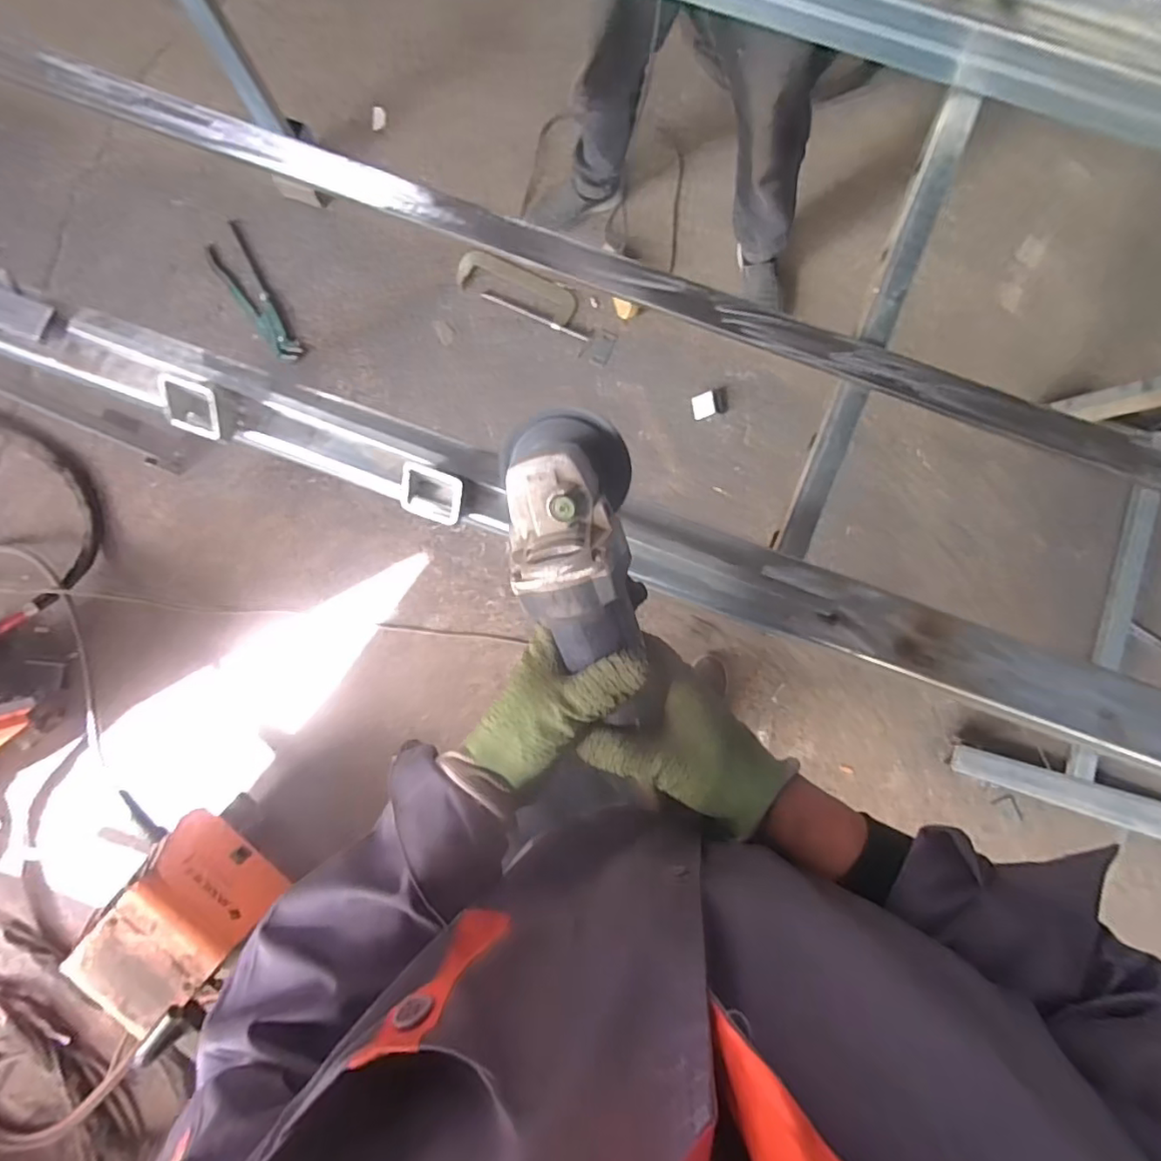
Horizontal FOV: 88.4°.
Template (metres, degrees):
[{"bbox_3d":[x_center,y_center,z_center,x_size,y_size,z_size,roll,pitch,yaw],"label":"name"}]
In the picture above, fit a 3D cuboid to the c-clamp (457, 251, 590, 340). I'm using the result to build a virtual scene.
[{"bbox_3d":[-0.140,-0.752,1.557,0.365,0.027,0.117,26,85,3],"label":"c-clamp"}]

